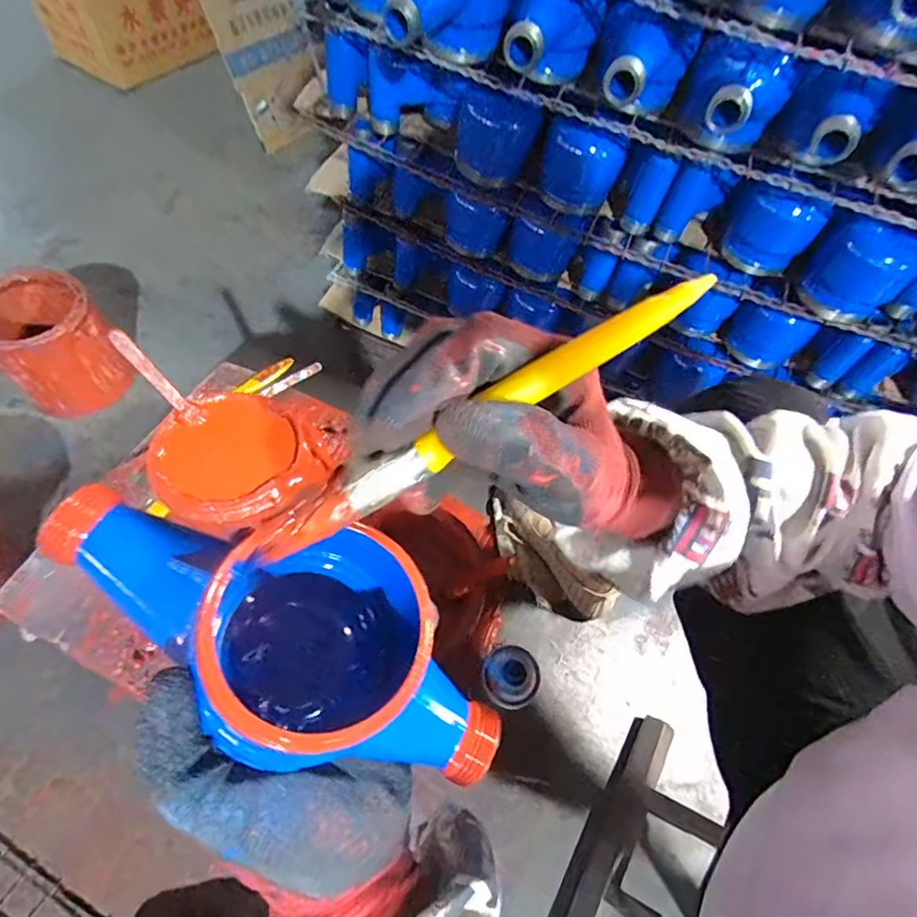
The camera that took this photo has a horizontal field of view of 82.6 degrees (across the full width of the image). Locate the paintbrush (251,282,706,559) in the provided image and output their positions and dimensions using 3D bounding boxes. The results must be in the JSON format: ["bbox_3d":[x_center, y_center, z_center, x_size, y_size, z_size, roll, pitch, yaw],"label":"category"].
[{"bbox_3d":[0.008,-0.015,0.182,0.180,0.011,0.018,-32,64,-4],"label":"paintbrush"}]

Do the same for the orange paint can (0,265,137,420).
[{"bbox_3d":[-0.646,-0.181,0.853,0.155,0.189,0.163,3,59,-4],"label":"orange paint can"}]

